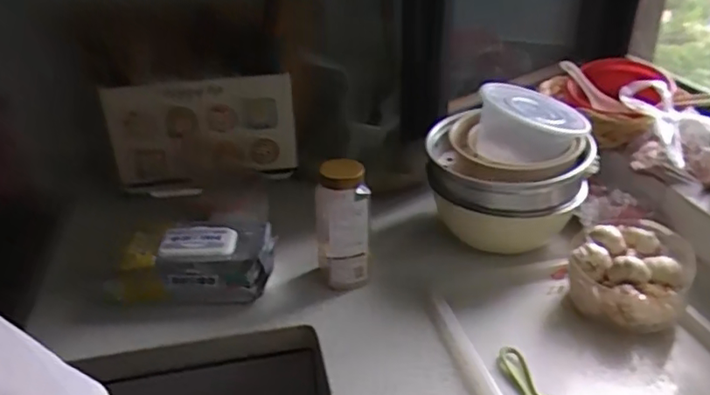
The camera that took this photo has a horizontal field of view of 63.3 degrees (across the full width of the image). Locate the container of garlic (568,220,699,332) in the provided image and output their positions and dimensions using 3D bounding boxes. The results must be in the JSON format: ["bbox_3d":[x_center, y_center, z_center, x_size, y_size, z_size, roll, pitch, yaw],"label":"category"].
[{"bbox_3d":[0.393,0.113,0.829,0.157,0.099,0.158,15,34,27],"label":"container of garlic"}]

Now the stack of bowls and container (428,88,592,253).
[{"bbox_3d":[0.245,-0.041,0.956,0.257,0.240,0.198,7,31,15],"label":"stack of bowls and container"}]

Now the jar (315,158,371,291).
[{"bbox_3d":[-0.018,0.048,0.883,0.077,0.215,0.069,-5,30,-6],"label":"jar"}]

